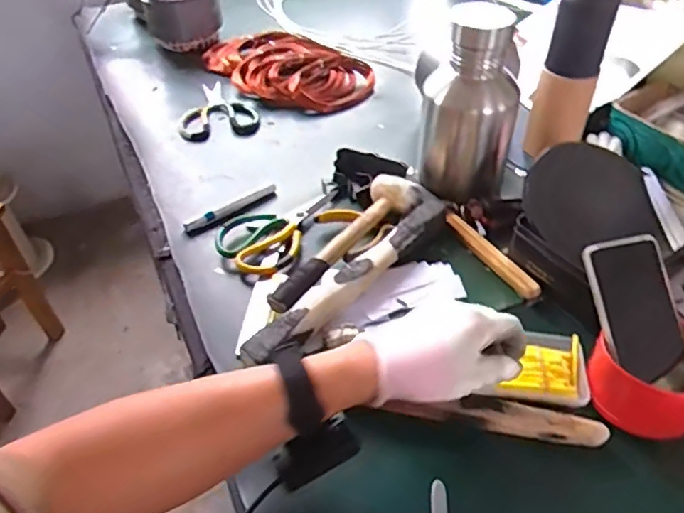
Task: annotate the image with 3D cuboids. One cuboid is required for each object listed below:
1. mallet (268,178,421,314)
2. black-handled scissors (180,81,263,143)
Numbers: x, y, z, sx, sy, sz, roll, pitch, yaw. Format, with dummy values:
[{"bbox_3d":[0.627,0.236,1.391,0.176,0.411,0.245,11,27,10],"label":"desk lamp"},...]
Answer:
[{"bbox_3d":[-0.001,-0.022,0.689,0.070,0.034,0.257,32,54,30],"label":"mallet"},{"bbox_3d":[-0.215,-0.256,0.979,0.130,0.018,0.184,-10,45,-8],"label":"black-handled scissors"}]

